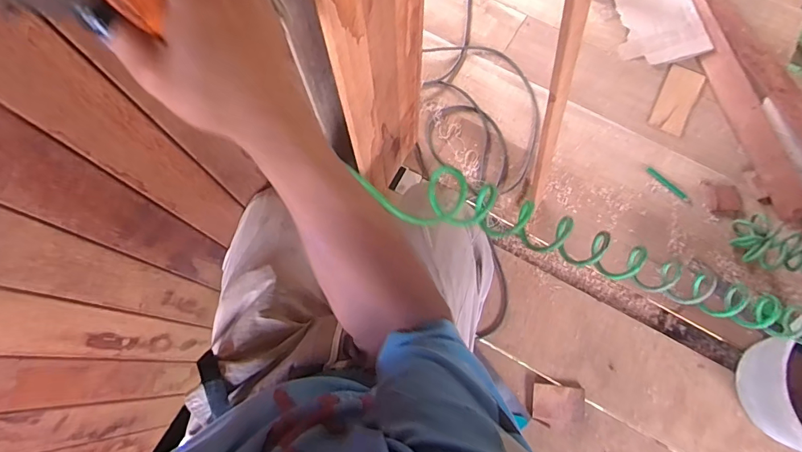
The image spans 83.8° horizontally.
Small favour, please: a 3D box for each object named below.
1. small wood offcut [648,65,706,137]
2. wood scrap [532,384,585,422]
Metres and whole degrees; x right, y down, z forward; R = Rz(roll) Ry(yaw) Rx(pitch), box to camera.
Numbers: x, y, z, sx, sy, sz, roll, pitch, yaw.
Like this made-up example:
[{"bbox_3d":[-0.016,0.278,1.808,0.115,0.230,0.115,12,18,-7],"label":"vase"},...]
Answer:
[{"bbox_3d":[0.667,-0.301,1.079,0.082,0.014,0.168,25,83,9],"label":"small wood offcut"},{"bbox_3d":[0.298,0.337,0.850,0.091,0.028,0.062,5,73,2],"label":"wood scrap"}]

